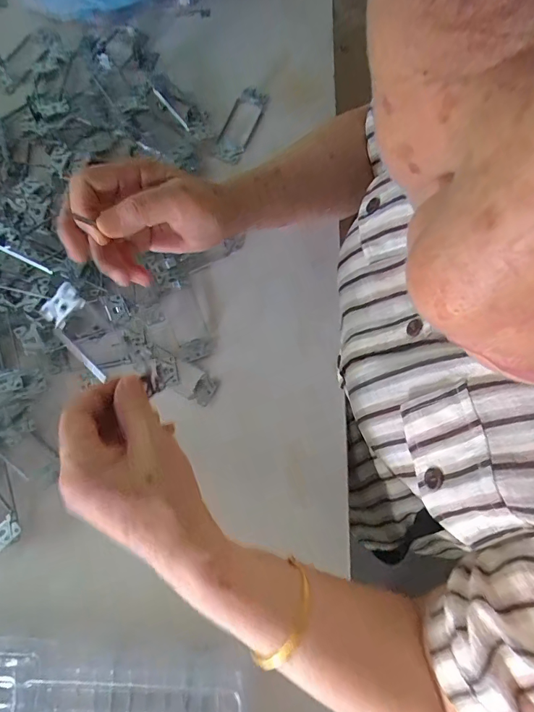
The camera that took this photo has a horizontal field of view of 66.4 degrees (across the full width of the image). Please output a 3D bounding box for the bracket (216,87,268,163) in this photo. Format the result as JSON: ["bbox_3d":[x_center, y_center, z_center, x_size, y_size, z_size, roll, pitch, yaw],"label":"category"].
[{"bbox_3d":[-0.033,-0.292,0.506,0.040,0.023,0.099,22,75,4],"label":"bracket"}]

